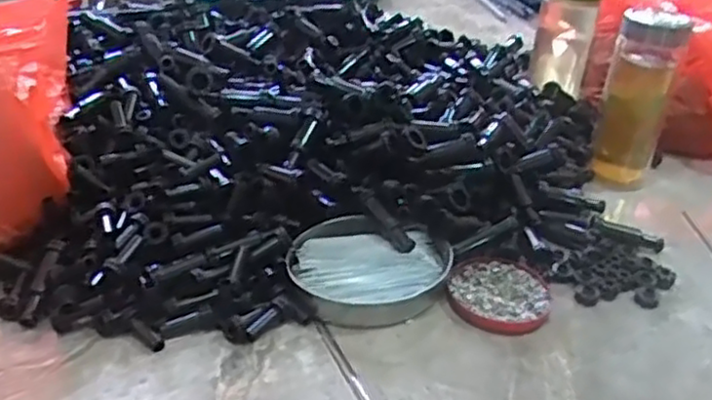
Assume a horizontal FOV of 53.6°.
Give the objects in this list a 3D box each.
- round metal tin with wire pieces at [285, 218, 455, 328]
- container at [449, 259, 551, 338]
[{"bbox_3d":[0.013,0.057,0.573,0.132,0.029,0.105,-1,34,-10],"label":"round metal tin with wire pieces"},{"bbox_3d":[0.117,0.075,0.576,0.081,0.012,0.078,4,33,-3],"label":"container"}]

